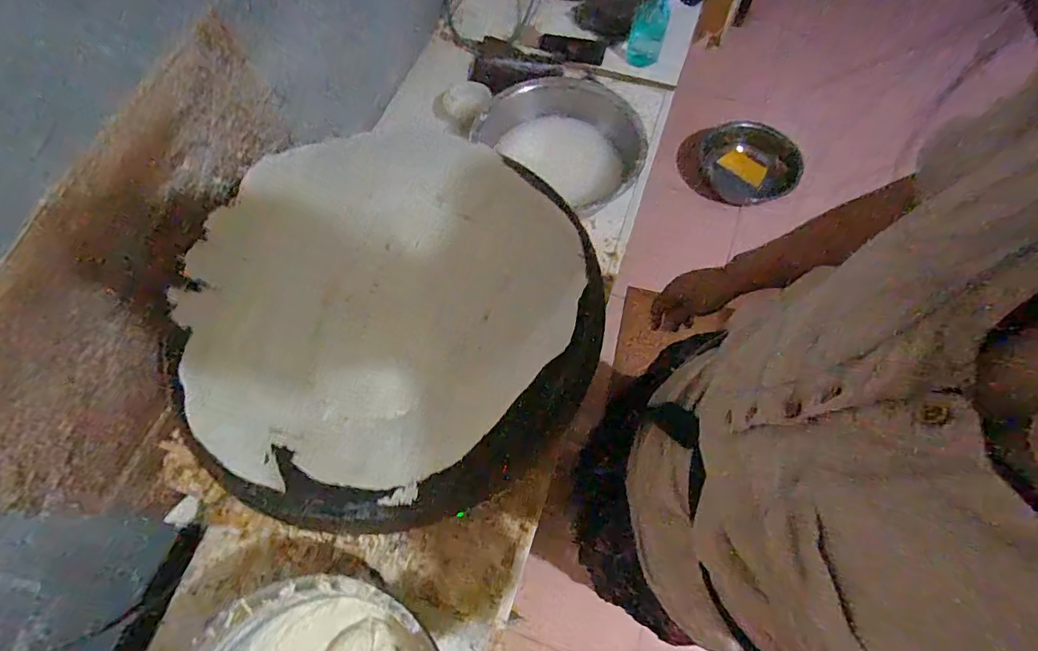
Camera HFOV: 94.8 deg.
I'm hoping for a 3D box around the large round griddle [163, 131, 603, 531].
[{"bbox_3d":[-0.172,-0.021,0.602,0.520,0.085,0.496,-1,67,1],"label":"large round griddle"}]

